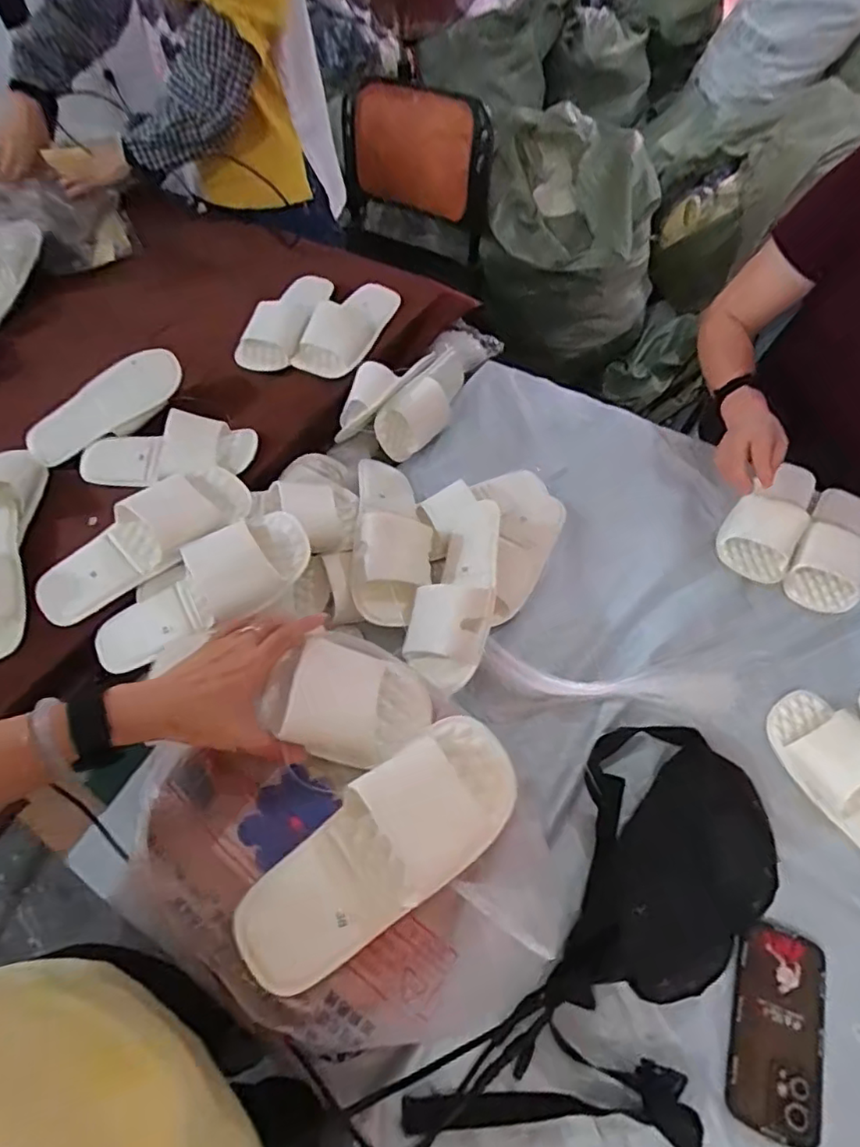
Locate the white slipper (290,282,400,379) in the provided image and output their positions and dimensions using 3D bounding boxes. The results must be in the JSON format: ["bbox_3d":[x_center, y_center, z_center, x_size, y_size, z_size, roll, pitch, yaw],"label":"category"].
[{"bbox_3d":[-0.123,-0.402,0.979,0.111,0.059,0.212,23,61,16],"label":"white slipper"}]

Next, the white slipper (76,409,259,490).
[{"bbox_3d":[-0.367,-0.170,0.843,0.248,0.049,0.107,-2,58,1],"label":"white slipper"}]

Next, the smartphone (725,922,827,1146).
[{"bbox_3d":[0.332,0.429,0.572,0.084,0.008,0.168,17,60,11],"label":"smartphone"}]

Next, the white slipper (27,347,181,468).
[{"bbox_3d":[-0.471,-0.245,0.887,0.239,0.040,0.097,-34,63,-3],"label":"white slipper"}]

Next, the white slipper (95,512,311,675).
[{"bbox_3d":[-0.278,0.023,0.746,0.277,0.047,0.108,-33,63,-4],"label":"white slipper"}]

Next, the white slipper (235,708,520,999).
[{"bbox_3d":[-0.036,0.201,0.450,0.228,0.037,0.094,-31,61,-16],"label":"white slipper"}]

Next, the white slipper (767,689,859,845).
[{"bbox_3d":[0.481,0.238,0.667,0.102,0.046,0.235,-22,61,-13],"label":"white slipper"}]

